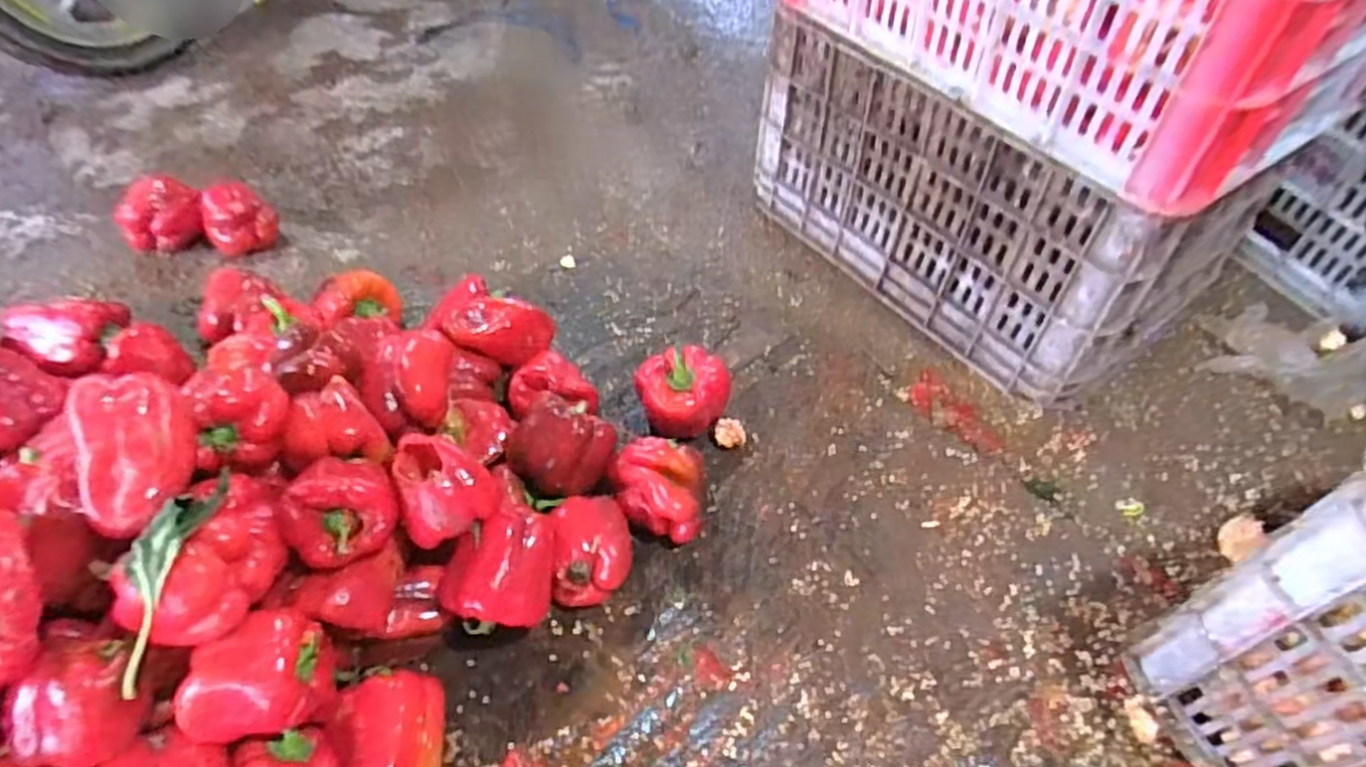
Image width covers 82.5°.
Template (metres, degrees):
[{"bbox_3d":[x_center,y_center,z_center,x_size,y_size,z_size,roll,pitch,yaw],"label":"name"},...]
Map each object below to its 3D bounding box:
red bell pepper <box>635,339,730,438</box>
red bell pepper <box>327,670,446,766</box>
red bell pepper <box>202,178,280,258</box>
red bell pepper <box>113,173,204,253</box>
[{"bbox_3d":[0.000,0.016,0.796,0.094,0.072,0.081,-8,51,-8],"label":"red bell pepper"},{"bbox_3d":[-0.214,0.279,0.568,0.073,0.064,0.113,-4,51,-5],"label":"red bell pepper"},{"bbox_3d":[-0.549,-0.201,0.965,0.082,0.075,0.071,-29,58,-23],"label":"red bell pepper"},{"bbox_3d":[-0.643,-0.205,0.965,0.094,0.080,0.083,-27,57,-23],"label":"red bell pepper"}]

